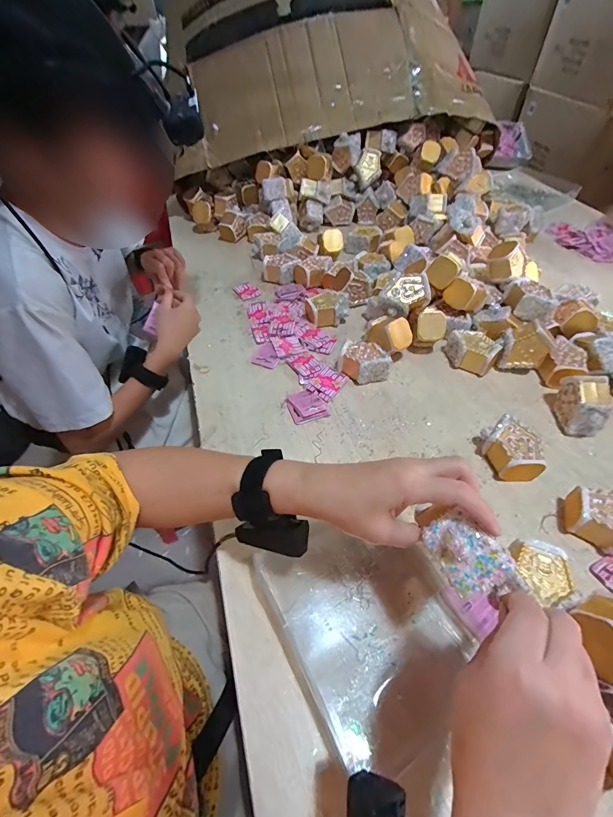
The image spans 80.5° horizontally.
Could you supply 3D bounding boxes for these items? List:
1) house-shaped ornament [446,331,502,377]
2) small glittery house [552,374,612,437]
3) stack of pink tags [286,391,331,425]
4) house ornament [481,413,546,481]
[{"bbox_3d":[0.281,-0.098,0.623,0.084,0.051,0.055,27,56,23],"label":"house-shaped ornament"},{"bbox_3d":[0.406,-0.007,0.529,0.050,0.071,0.074,2,50,4],"label":"small glittery house"},{"bbox_3d":[0.000,-0.004,0.578,0.057,0.009,0.057,-17,51,-13],"label":"stack of pink tags"},{"bbox_3d":[0.278,0.058,0.494,0.056,0.049,0.082,-10,50,-7],"label":"house ornament"}]

